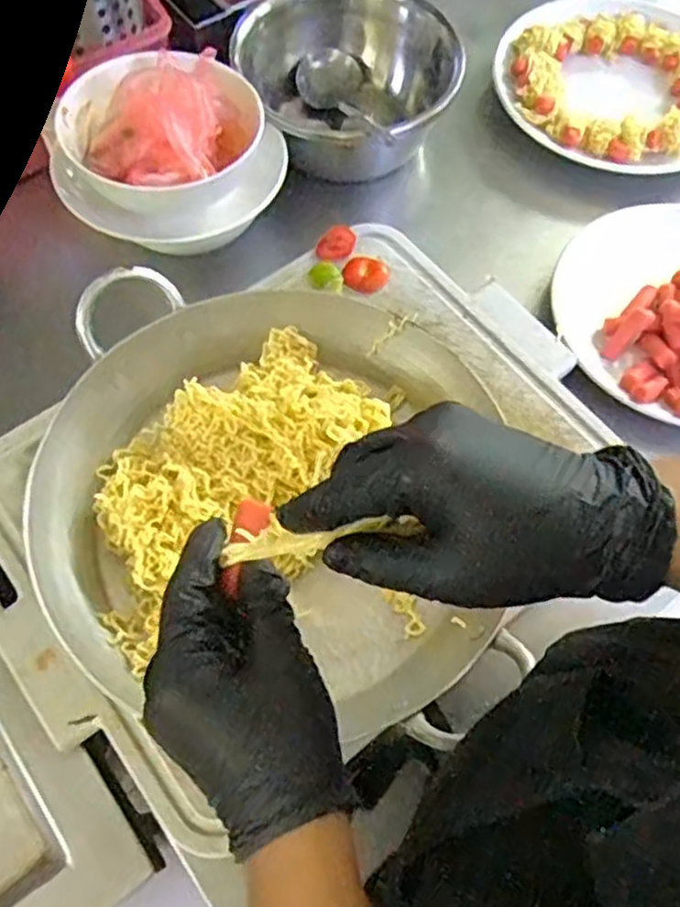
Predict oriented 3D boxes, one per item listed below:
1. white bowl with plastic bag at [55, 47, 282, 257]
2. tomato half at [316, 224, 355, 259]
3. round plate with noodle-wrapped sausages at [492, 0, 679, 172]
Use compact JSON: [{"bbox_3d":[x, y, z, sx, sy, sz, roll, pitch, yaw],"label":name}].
[{"bbox_3d":[-0.142,-0.256,0.599,0.178,0.096,0.161,7,65,2],"label":"white bowl with plastic bag"},{"bbox_3d":[-0.004,-0.186,0.637,0.028,0.012,0.037,34,69,14],"label":"tomato half"},{"bbox_3d":[0.291,-0.392,0.758,0.241,0.031,0.241,1,65,-1],"label":"round plate with noodle-wrapped sausages"}]

